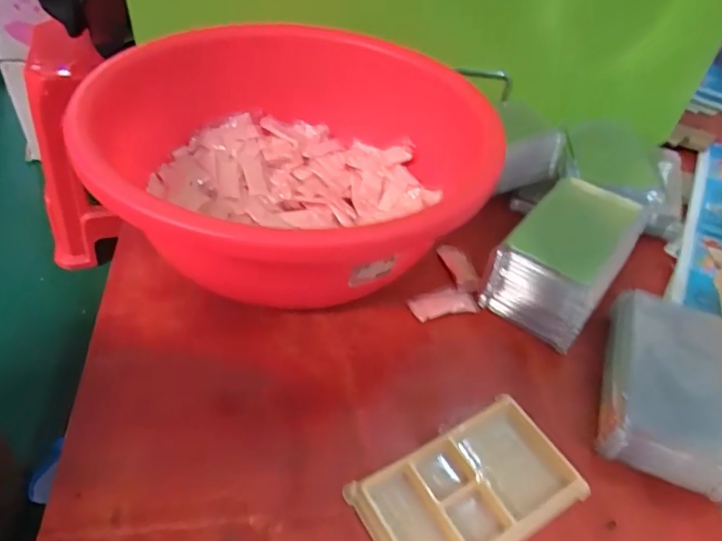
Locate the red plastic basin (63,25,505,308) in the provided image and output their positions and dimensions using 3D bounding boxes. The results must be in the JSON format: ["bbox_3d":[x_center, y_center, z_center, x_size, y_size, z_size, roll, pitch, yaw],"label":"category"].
[{"bbox_3d":[-0.048,-0.075,0.441,0.273,0.127,0.280,3,46,-3],"label":"red plastic basin"}]

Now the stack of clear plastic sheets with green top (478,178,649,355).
[{"bbox_3d":[0.159,-0.007,0.430,0.079,0.081,0.113,32,51,23],"label":"stack of clear plastic sheets with green top"}]

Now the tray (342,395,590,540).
[{"bbox_3d":[0.066,0.136,0.329,0.131,0.015,0.079,-24,53,-26],"label":"tray"}]

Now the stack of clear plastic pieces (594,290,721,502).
[{"bbox_3d":[0.216,0.085,0.377,0.087,0.046,0.139,20,47,13],"label":"stack of clear plastic pieces"}]

